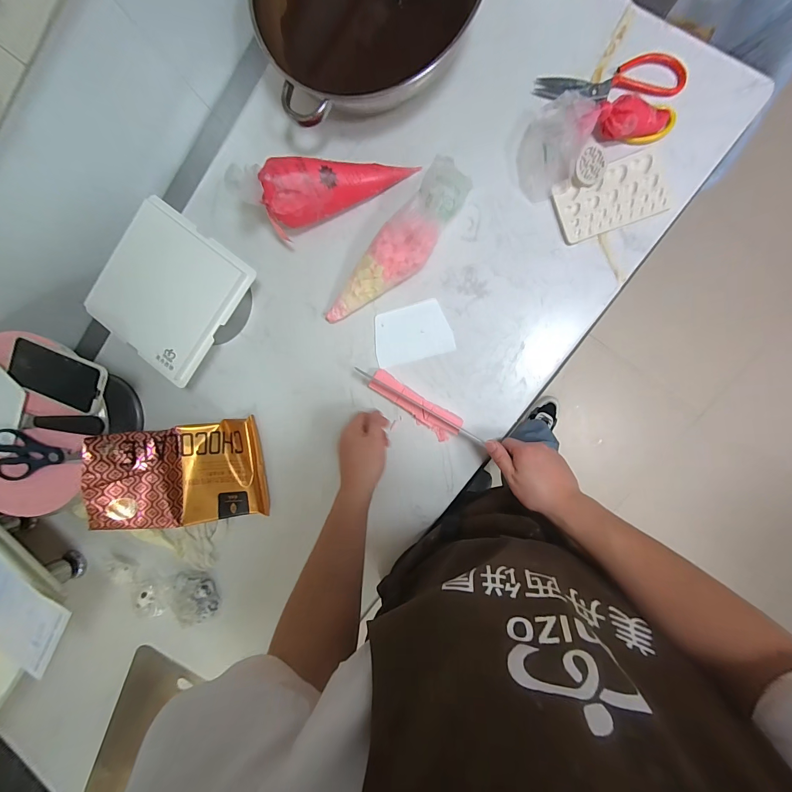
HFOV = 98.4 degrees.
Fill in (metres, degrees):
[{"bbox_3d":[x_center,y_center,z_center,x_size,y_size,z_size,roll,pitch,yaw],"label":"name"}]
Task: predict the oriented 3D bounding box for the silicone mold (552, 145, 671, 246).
[{"bbox_3d":[0.326,-0.302,0.519,0.159,0.007,0.094,-19,90,9],"label":"silicone mold"}]

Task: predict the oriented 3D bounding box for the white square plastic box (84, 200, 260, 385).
[{"bbox_3d":[-0.394,-0.177,0.587,0.231,0.031,0.244,38,97,6],"label":"white square plastic box"}]

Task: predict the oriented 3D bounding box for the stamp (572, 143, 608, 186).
[{"bbox_3d":[0.289,-0.344,0.509,0.054,0.020,0.054,-2,109,-6],"label":"stamp"}]

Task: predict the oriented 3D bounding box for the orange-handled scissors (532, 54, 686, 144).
[{"bbox_3d":[0.314,-0.449,0.514,0.205,0.023,0.105,11,95,8],"label":"orange-handled scissors"}]

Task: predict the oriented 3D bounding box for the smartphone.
[{"bbox_3d":[-0.536,-0.031,0.536,0.183,0.017,0.082,21,95,8],"label":"smartphone"}]

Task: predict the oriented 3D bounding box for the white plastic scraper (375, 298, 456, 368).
[{"bbox_3d":[0.027,-0.108,0.592,0.132,0.005,0.093,-14,94,10],"label":"white plastic scraper"}]

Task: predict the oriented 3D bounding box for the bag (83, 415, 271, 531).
[{"bbox_3d":[-0.366,0.139,0.581,0.261,0.092,0.177,-7,85,-16],"label":"bag"}]

